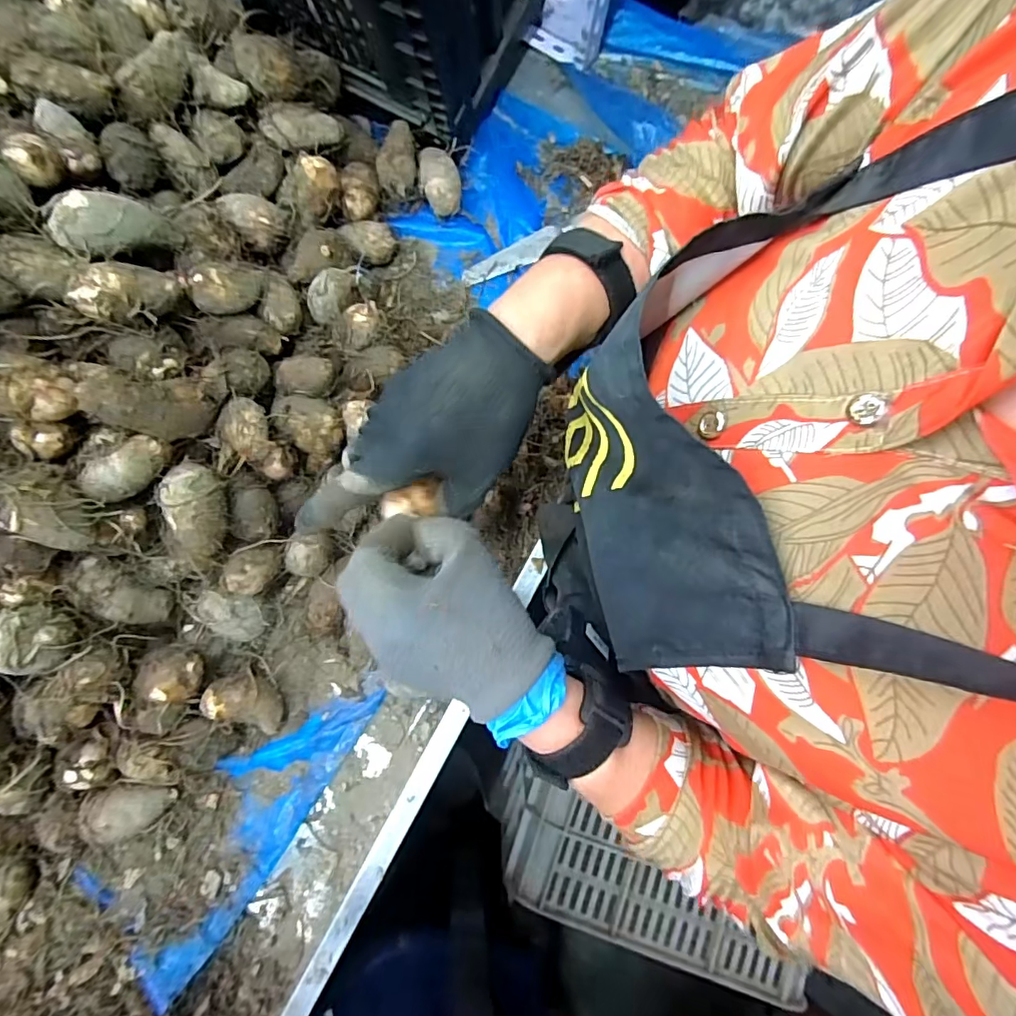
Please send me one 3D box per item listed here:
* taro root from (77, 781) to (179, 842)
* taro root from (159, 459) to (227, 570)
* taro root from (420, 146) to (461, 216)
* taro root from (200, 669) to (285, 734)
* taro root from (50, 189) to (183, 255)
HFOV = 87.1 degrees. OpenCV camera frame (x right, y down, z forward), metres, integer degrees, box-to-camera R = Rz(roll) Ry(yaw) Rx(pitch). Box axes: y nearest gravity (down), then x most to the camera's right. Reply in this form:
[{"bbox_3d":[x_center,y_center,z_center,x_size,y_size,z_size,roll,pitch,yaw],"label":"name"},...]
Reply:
[{"bbox_3d":[-0.316,0.248,0.447,0.064,0.032,0.043,-20,80,-3],"label":"taro root"},{"bbox_3d":[-0.231,0.004,0.394,0.039,0.033,0.074,-1,80,1],"label":"taro root"},{"bbox_3d":[-0.067,-0.327,0.535,0.037,0.031,0.069,-10,80,-1],"label":"taro root"},{"bbox_3d":[-0.223,0.164,0.460,0.062,0.035,0.042,21,81,5],"label":"taro root"},{"bbox_3d":[-0.280,-0.206,0.389,0.081,0.032,0.037,-27,77,-43],"label":"taro root"}]

